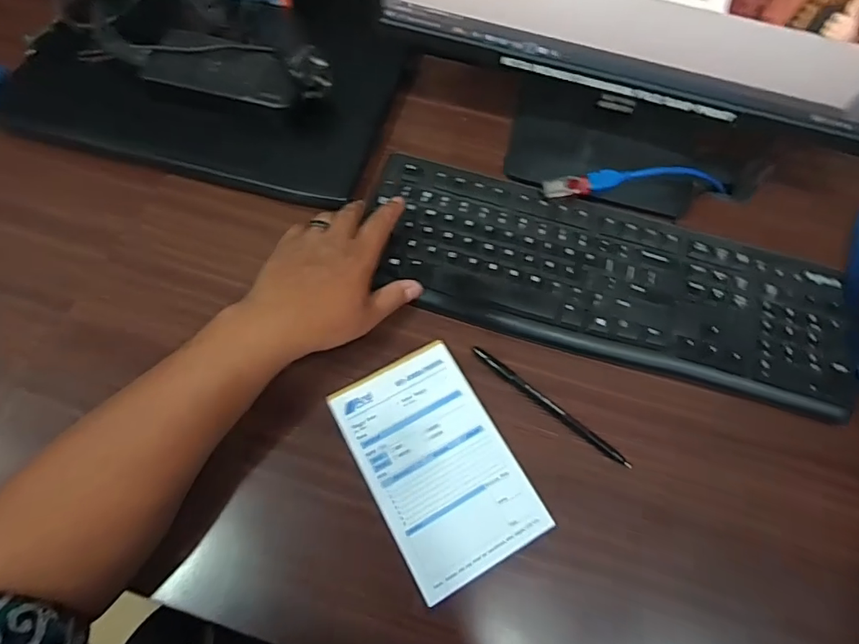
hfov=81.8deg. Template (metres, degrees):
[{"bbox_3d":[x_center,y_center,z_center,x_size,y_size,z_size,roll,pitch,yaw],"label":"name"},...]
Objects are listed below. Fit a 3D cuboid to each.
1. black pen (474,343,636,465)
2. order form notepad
[{"bbox_3d":[0.097,0.067,0.403,0.151,0.004,0.008,38,72,14],"label":"black pen"},{"bbox_3d":[0.005,0.106,0.382,0.105,0.011,0.166,-27,70,-11],"label":"order form notepad"}]

